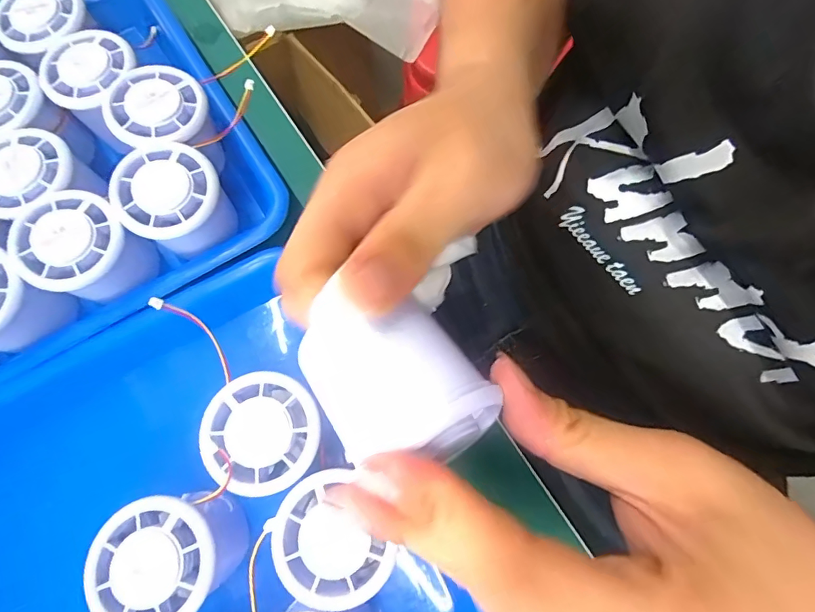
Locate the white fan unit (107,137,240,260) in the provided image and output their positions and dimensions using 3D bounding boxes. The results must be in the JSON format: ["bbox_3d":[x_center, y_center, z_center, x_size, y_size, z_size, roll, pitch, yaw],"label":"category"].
[{"bbox_3d":[-0.134,-0.059,0.261,0.054,0.039,0.059,-1,75,2],"label":"white fan unit"}]

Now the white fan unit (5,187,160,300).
[{"bbox_3d":[-0.179,-0.030,0.252,0.057,0.038,0.054,-1,75,2],"label":"white fan unit"}]

